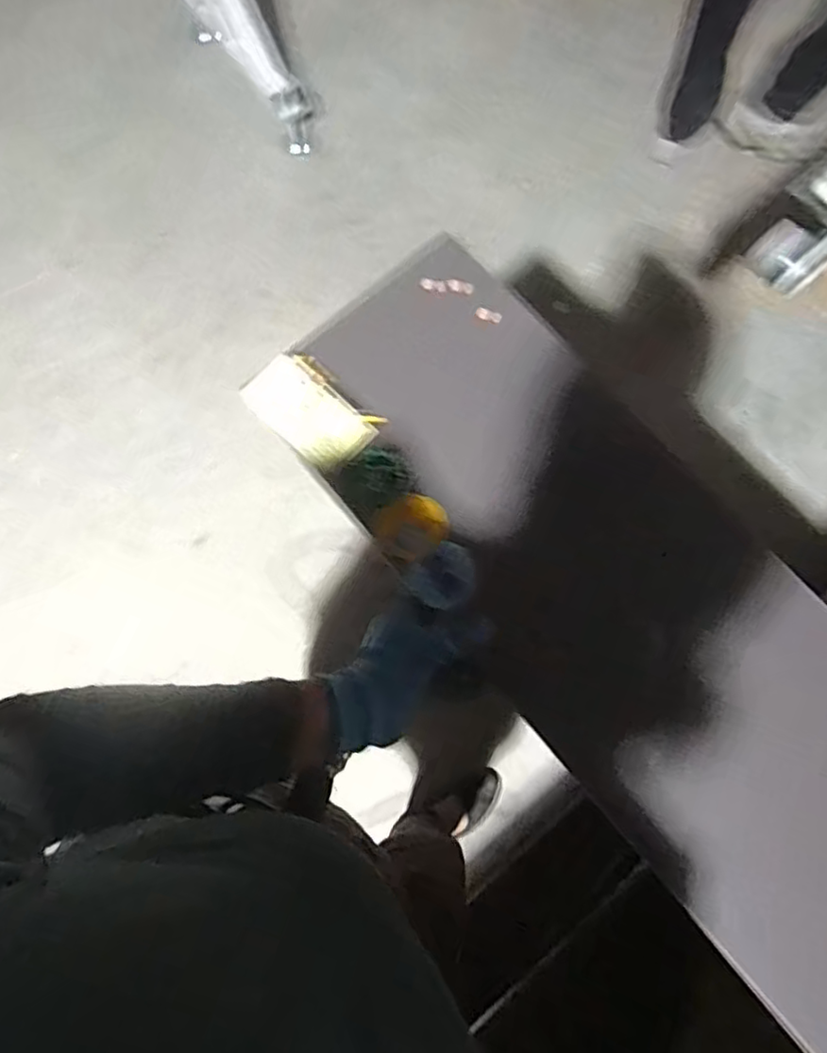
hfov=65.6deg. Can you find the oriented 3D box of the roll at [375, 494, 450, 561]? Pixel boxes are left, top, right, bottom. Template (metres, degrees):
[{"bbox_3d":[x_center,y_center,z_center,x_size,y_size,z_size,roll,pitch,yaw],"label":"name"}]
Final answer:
[{"bbox_3d":[-0.001,0.000,0.526,0.055,0.011,0.050,0,78,1],"label":"roll"}]

